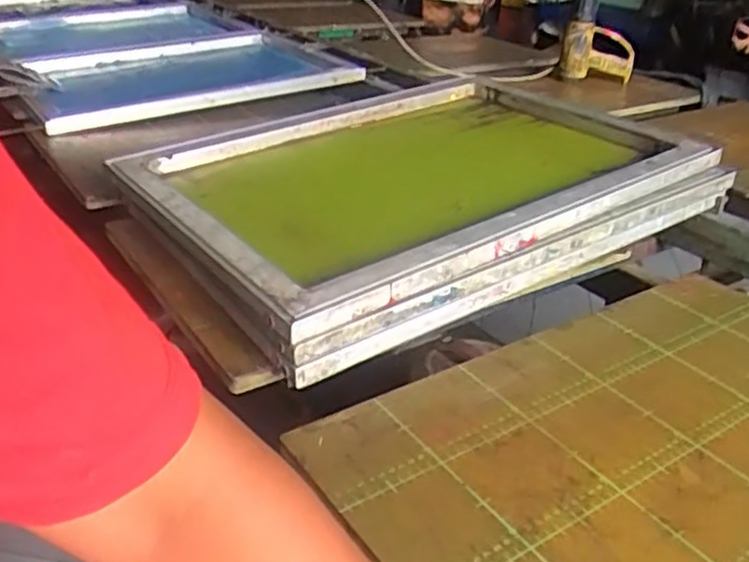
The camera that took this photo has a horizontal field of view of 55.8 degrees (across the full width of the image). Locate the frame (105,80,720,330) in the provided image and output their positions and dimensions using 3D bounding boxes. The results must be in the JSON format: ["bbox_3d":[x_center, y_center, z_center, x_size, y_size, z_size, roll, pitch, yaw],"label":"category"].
[{"bbox_3d":[0.049,-0.153,0.930,0.638,0.052,0.499,-21,36,-31],"label":"frame"}]

